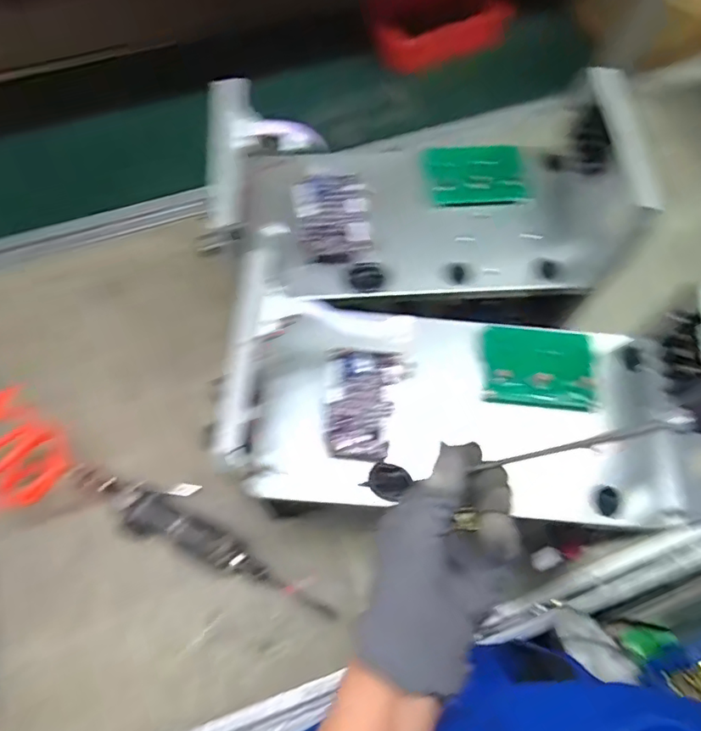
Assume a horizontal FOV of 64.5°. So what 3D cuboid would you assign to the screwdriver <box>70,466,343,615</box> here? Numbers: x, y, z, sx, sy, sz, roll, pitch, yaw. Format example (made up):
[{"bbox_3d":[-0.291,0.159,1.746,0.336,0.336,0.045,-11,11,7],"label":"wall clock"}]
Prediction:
[{"bbox_3d":[-0.160,0.184,0.594,0.311,0.034,0.043,23,69,8],"label":"screwdriver"}]

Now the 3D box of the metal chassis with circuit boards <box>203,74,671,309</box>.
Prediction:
[{"bbox_3d":[0.066,-0.165,0.546,0.369,0.146,0.196,0,67,-2],"label":"metal chassis with circuit boards"}]

